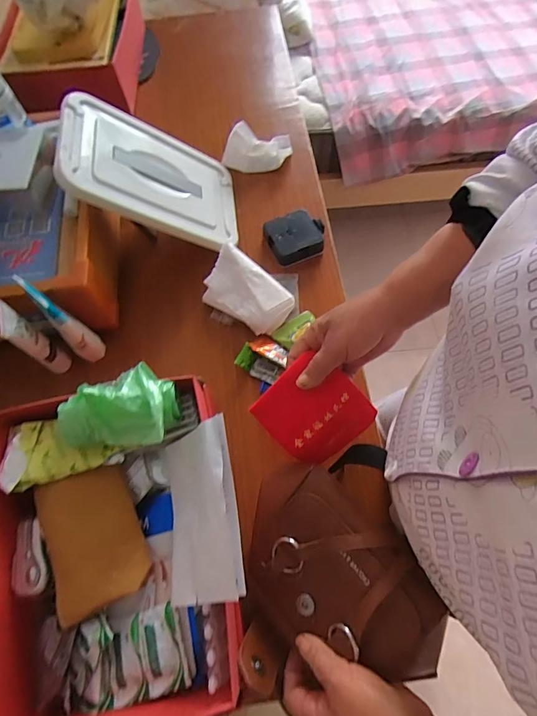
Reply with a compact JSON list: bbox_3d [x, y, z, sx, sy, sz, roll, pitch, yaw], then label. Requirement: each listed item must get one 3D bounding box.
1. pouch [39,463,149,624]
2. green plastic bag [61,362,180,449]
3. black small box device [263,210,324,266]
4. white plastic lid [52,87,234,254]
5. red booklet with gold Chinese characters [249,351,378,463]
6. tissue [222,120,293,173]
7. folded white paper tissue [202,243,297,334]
[{"bbox_3d":[-0.168,0.172,0.386,0.081,0.027,0.121,-21,68,-8],"label":"pouch"},{"bbox_3d":[-0.147,0.043,0.384,0.109,0.039,0.074,0,66,1],"label":"green plastic bag"},{"bbox_3d":[0.040,-0.180,0.598,0.084,0.023,0.072,-16,67,-6],"label":"black small box device"},{"bbox_3d":[-0.156,-0.252,0.561,0.244,0.016,0.173,10,62,-35],"label":"white plastic lid"},{"bbox_3d":[0.051,0.058,0.426,0.097,0.012,0.112,-43,108,2],"label":"red booklet with gold Chinese characters"},{"bbox_3d":[-0.019,-0.357,0.673,0.117,0.055,0.065,-4,66,-1],"label":"tissue"},{"bbox_3d":[-0.030,-0.092,0.553,0.123,0.030,0.078,35,71,15],"label":"folded white paper tissue"}]

